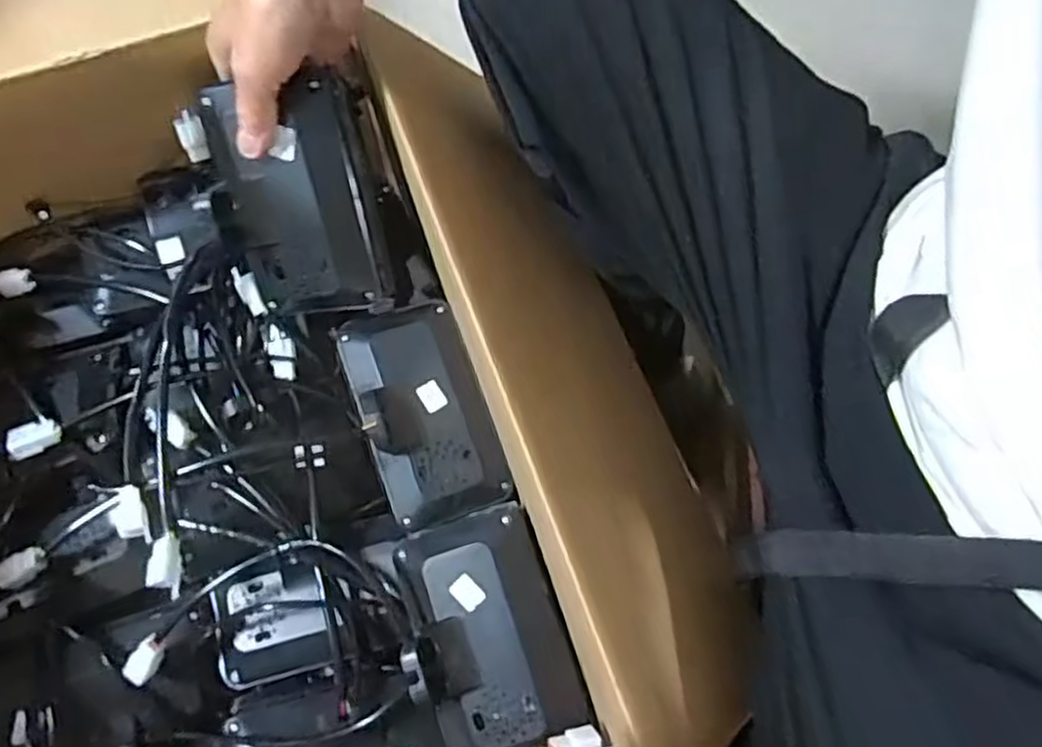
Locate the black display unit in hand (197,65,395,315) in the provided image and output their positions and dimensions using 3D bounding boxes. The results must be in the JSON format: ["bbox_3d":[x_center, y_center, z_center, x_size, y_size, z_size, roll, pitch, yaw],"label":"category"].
[{"bbox_3d":[-0.152,-0.119,0.508,0.099,0.047,0.157,-12,117,-6],"label":"black display unit in hand"}]

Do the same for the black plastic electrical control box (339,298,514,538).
[{"bbox_3d":[-0.074,0.025,0.539,0.088,0.039,0.164,-19,74,-7],"label":"black plastic electrical control box"}]

